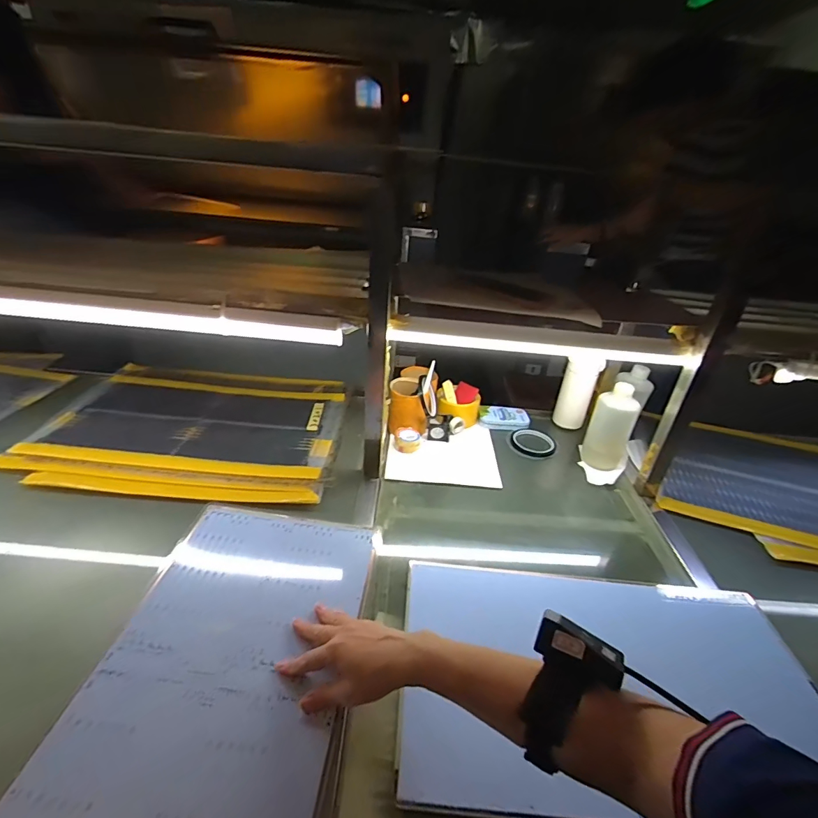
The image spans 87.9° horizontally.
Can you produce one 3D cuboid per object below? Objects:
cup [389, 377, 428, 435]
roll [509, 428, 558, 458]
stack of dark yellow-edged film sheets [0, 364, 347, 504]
[{"bbox_3d":[-0.001,-0.002,0.884,0.082,0.101,0.072,5,30,0],"label":"cup"},{"bbox_3d":[0.262,0.070,0.897,0.093,0.011,0.088,4,30,-2],"label":"roll"},{"bbox_3d":[-0.415,0.024,0.860,0.542,0.025,0.427,4,30,-3],"label":"stack of dark yellow-edged film sheets"}]

